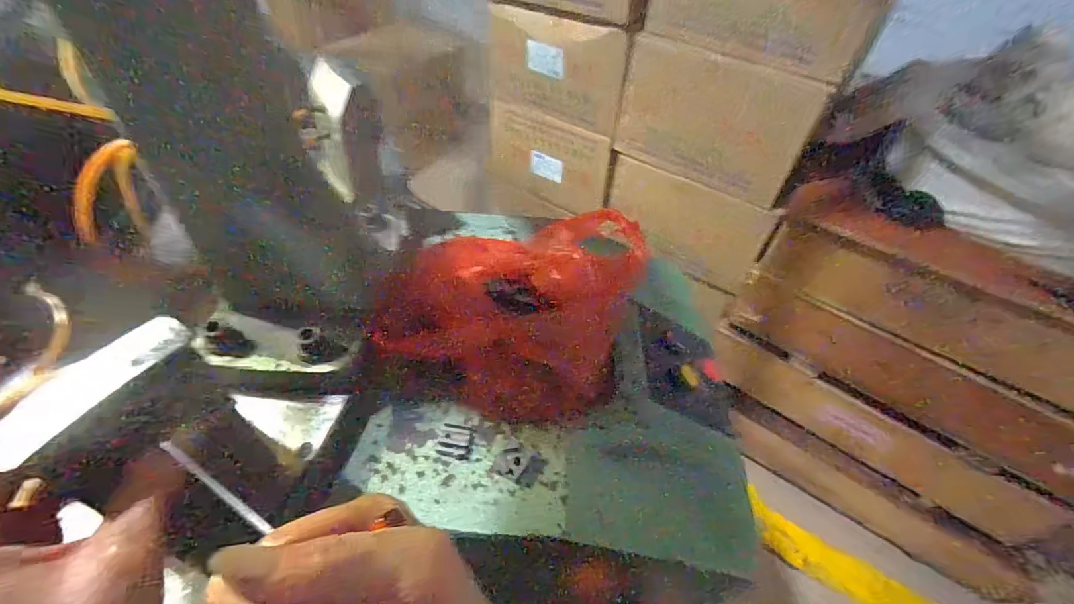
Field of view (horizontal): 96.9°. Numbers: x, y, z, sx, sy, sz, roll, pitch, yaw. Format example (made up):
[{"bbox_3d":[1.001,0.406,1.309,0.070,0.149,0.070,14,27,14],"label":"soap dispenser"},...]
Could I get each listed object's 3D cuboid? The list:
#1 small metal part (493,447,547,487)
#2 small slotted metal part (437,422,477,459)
[{"bbox_3d":[-0.013,0.121,0.354,0.033,0.006,0.026,22,50,14],"label":"small metal part"},{"bbox_3d":[-0.061,0.106,0.362,0.025,0.007,0.025,11,48,4],"label":"small slotted metal part"}]

